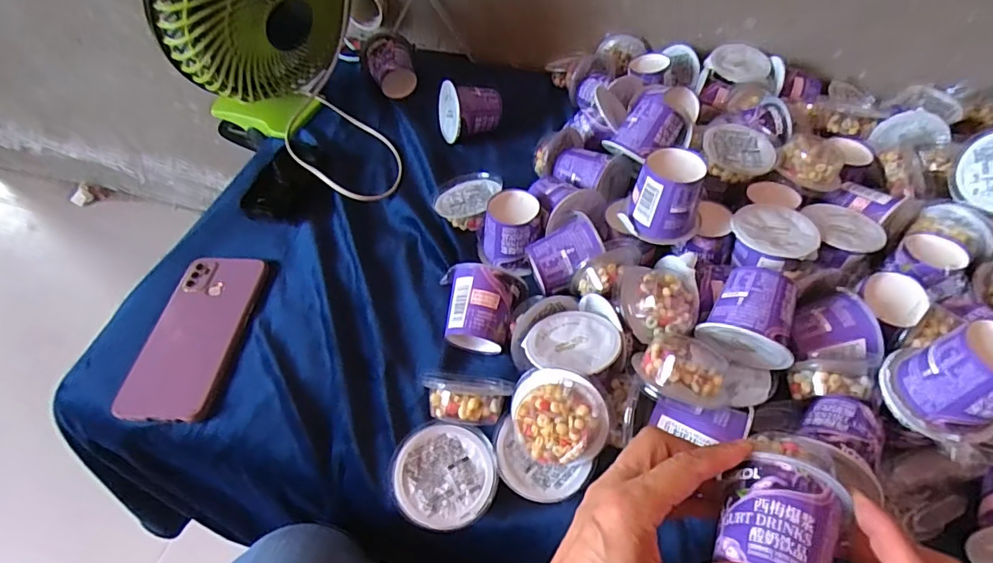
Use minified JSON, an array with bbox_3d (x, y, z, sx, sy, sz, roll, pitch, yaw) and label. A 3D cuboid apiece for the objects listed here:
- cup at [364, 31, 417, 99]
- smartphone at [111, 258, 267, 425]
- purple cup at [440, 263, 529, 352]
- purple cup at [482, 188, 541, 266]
[{"bbox_3d":[-0.138,-0.279,0.677,0.063,0.054,0.072,-10,54,-10],"label":"cup"},{"bbox_3d":[-0.261,0.044,0.458,0.079,0.014,0.159,8,52,-1],"label":"smartphone"},{"bbox_3d":[-0.010,0.027,0.436,0.070,0.053,0.066,2,53,-1],"label":"purple cup"},{"bbox_3d":[0.017,-0.046,0.499,0.055,0.052,0.069,7,53,2],"label":"purple cup"}]

